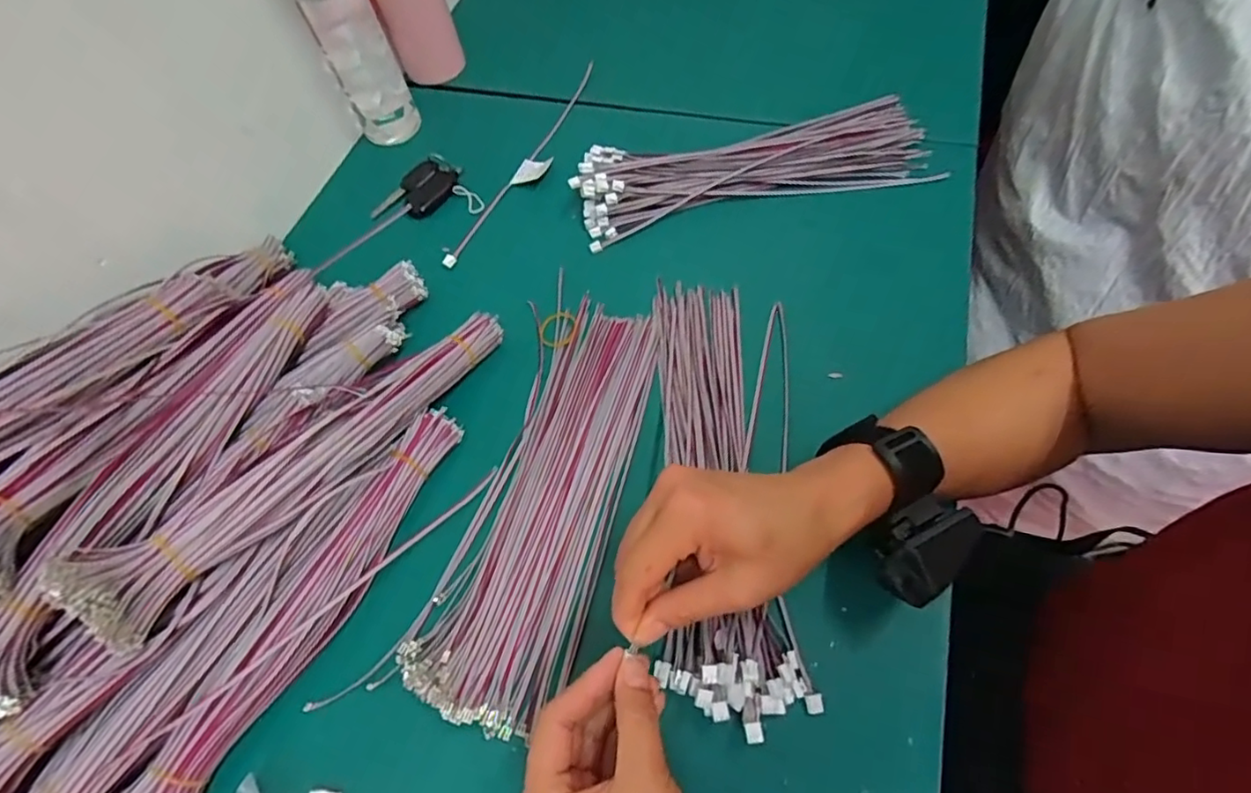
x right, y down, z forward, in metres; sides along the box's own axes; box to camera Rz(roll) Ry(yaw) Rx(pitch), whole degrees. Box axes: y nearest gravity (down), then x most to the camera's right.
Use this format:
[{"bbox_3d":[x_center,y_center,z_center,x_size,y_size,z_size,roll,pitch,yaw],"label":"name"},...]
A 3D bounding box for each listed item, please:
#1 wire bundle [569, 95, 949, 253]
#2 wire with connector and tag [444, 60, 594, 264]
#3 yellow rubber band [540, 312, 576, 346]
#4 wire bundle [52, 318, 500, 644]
[{"bbox_3d":[0.112,-0.209,0.535,0.314,0.039,0.105,-10,60,-2],"label":"wire bundle"},{"bbox_3d":[-0.091,-0.227,0.576,0.041,0.009,0.280,23,64,16],"label":"wire with connector and tag"},{"bbox_3d":[-0.055,-0.054,0.479,0.029,0.005,0.033,12,61,10],"label":"yellow rubber band"},{"bbox_3d":[-0.192,0.029,0.384,0.046,0.035,0.288,31,52,20],"label":"wire bundle"}]

